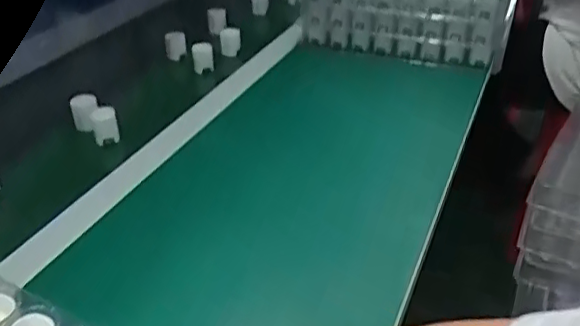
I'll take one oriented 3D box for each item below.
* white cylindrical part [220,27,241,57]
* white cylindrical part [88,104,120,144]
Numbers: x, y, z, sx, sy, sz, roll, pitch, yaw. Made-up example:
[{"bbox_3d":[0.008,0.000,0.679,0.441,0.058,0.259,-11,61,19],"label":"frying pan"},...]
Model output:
[{"bbox_3d":[-0.096,-0.195,0.958,0.032,0.039,0.028,-3,30,-8],"label":"white cylindrical part"},{"bbox_3d":[-0.225,-0.046,0.722,0.029,0.039,0.024,-11,32,-21],"label":"white cylindrical part"}]

